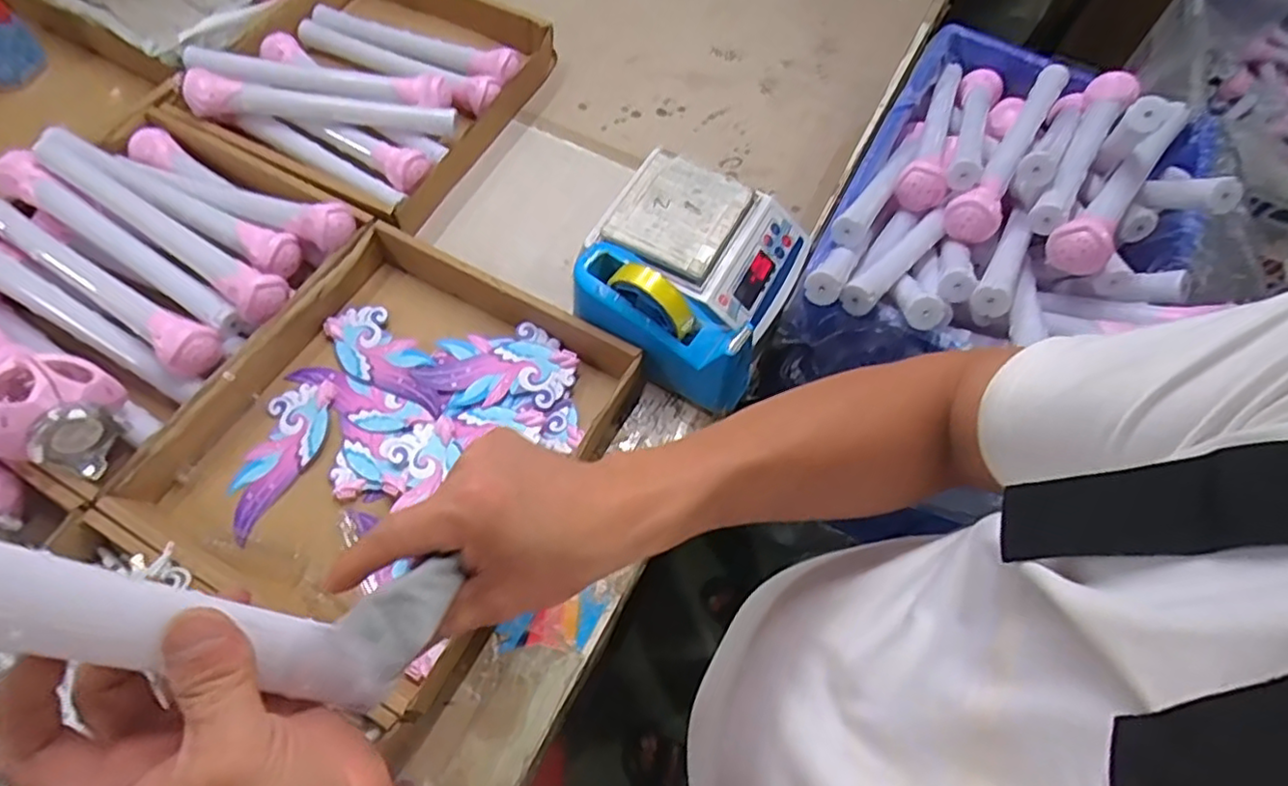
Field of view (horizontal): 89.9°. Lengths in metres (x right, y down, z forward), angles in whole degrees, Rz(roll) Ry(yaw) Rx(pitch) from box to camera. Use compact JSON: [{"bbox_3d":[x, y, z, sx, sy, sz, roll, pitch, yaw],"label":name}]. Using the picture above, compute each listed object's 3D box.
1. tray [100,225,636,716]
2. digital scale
[{"bbox_3d":[-0.246,0.039,0.635,0.353,0.062,0.381,28,65,10],"label":"tray"},{"bbox_3d":[0.067,-0.172,0.735,0.224,0.078,0.182,24,64,9],"label":"digital scale"}]

